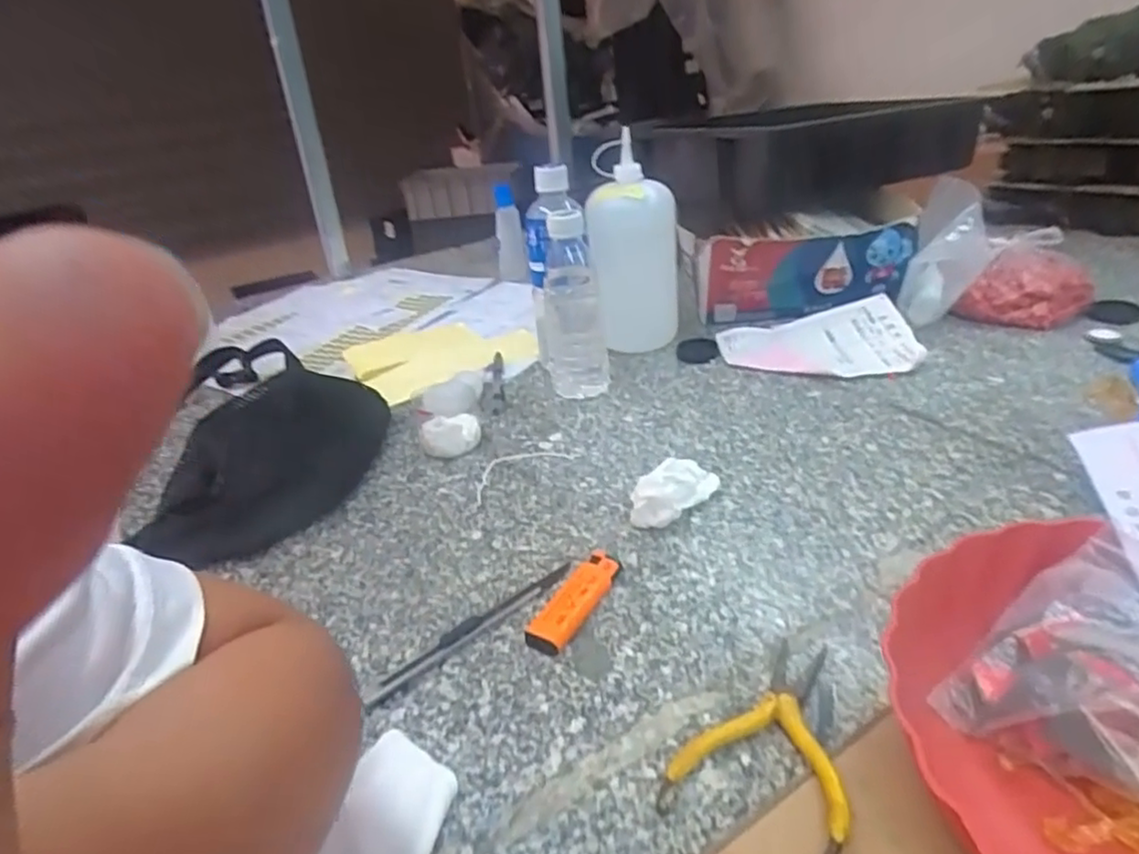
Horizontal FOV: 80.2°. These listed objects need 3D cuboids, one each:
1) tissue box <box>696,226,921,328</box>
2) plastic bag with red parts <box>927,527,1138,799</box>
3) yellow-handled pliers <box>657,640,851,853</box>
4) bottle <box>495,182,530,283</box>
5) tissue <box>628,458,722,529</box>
[{"bbox_3d":[0.267,-0.168,0.766,0.235,0.101,0.053,-2,28,9],"label":"tissue box"},{"bbox_3d":[0.243,0.101,0.302,0.135,0.022,0.089,-32,24,-14],"label":"plastic bag with red parts"},{"bbox_3d":[0.100,0.143,0.324,0.076,0.019,0.120,11,33,29],"label":"yellow-handled pliers"},{"bbox_3d":[-0.090,-0.287,1.017,0.043,0.140,0.051,-7,28,-1],"label":"bottle"},{"bbox_3d":[0.077,0.046,0.487,0.026,0.039,0.074,20,38,40],"label":"tissue"}]

